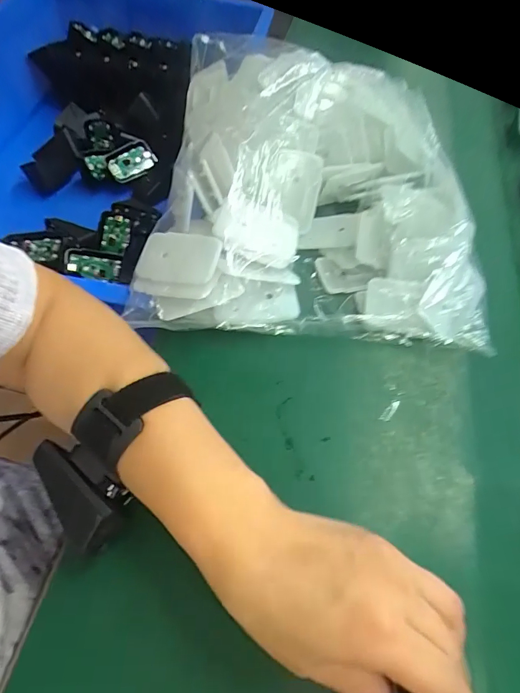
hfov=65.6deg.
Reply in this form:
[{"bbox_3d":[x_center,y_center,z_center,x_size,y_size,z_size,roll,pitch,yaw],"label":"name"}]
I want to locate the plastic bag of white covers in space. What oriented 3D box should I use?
[{"bbox_3d":[0.045,-0.139,0.343,0.266,0.100,0.256,4,58,0],"label":"plastic bag of white covers"}]

